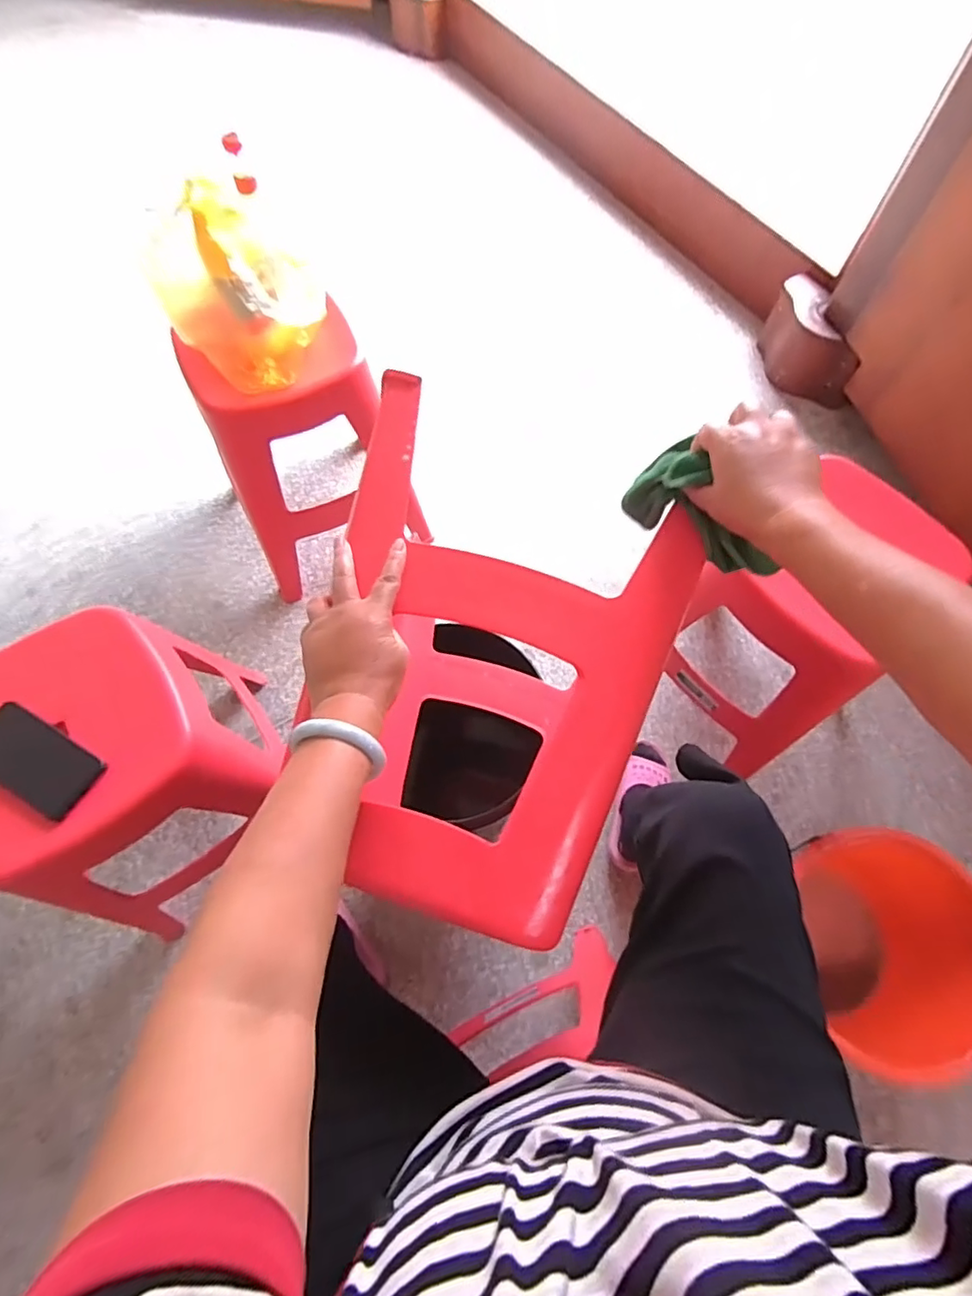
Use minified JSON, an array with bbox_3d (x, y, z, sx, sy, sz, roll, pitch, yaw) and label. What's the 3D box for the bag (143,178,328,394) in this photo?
[{"bbox_3d":[-0.350,-0.518,0.821,0.225,0.212,0.148,-27,70,-10],"label":"bag"}]

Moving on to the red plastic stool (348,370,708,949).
[{"bbox_3d":[-0.016,0.047,0.638,0.338,0.338,0.417,22,69,9],"label":"red plastic stool"}]

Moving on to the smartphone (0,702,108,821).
[{"bbox_3d":[-0.528,0.126,0.662,0.159,0.012,0.075,27,70,11],"label":"smartphone"}]

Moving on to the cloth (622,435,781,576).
[{"bbox_3d":[0.207,-0.122,0.528,0.054,0.092,0.147,-39,80,-14],"label":"cloth"}]

